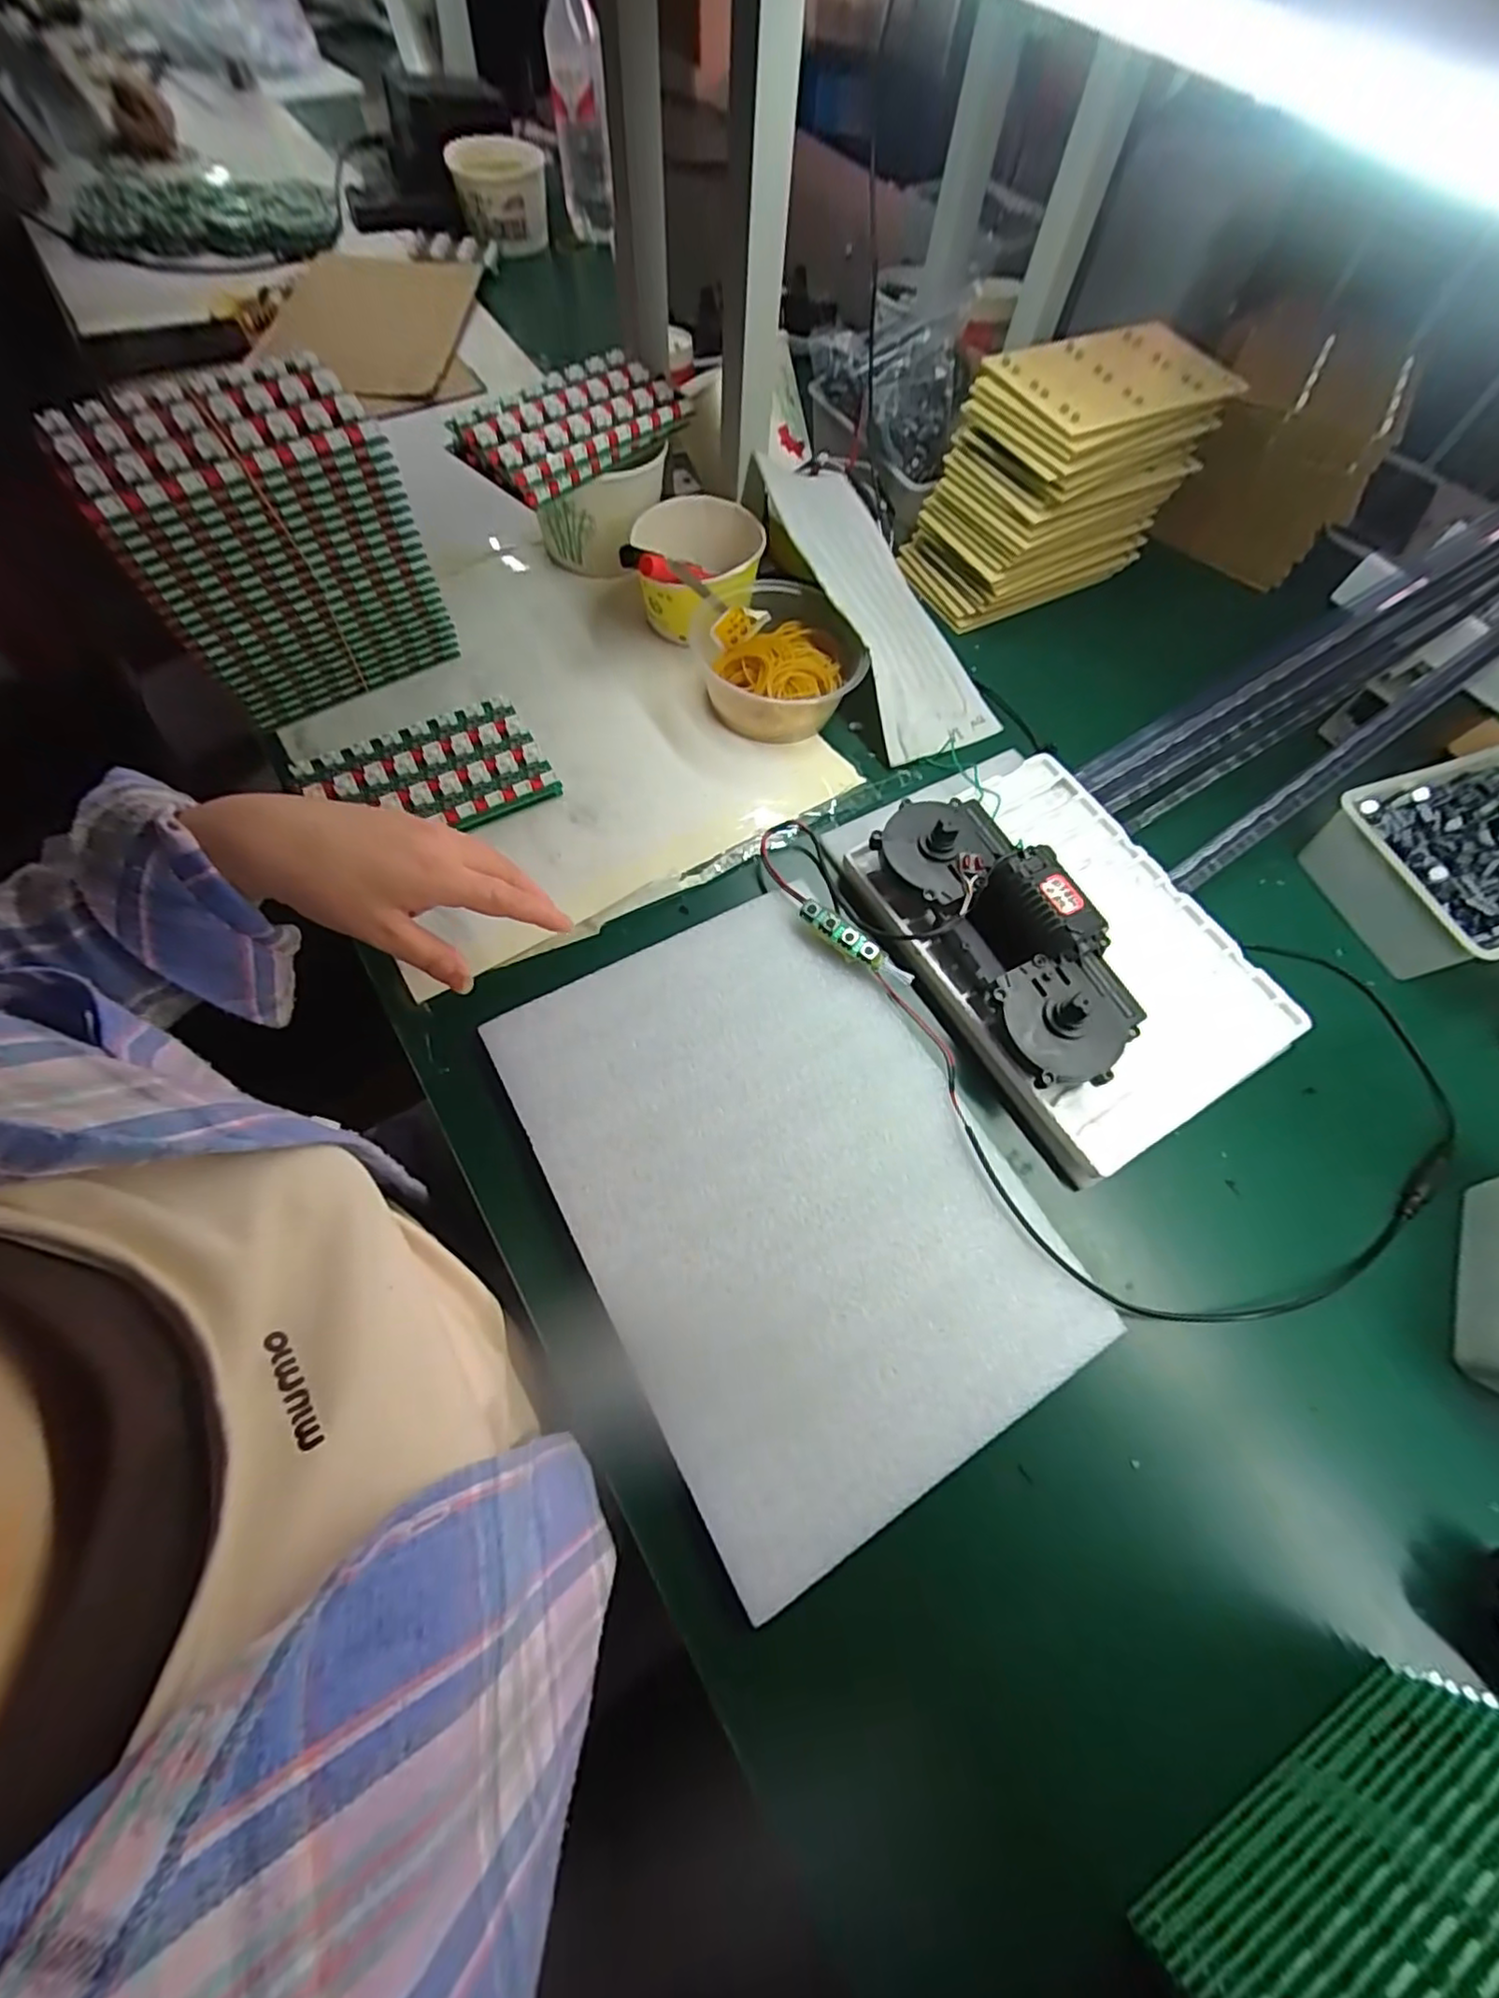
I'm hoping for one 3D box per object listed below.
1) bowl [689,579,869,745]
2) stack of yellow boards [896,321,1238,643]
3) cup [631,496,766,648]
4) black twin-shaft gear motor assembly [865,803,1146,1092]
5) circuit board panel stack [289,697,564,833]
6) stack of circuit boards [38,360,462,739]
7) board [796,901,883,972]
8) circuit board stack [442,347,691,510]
[{"bbox_3d":[0.026,-0.276,0.553,0.124,0.056,0.133,1,65,-3],"label":"bowl"},{"bbox_3d":[0.280,-0.457,0.598,0.221,0.162,0.125,-23,69,-13],"label":"stack of yellow boards"},{"bbox_3d":[-0.040,-0.359,0.579,0.105,0.076,0.106,1,65,-3],"label":"cup"},{"bbox_3d":[0.172,-0.045,0.451,0.089,0.054,0.213,-23,69,-13],"label":"black twin-shaft gear motor assembly"},{"bbox_3d":[-0.240,-0.164,0.505,0.167,0.027,0.101,-24,69,-14],"label":"circuit board panel stack"},{"bbox_3d":[-0.332,-0.312,0.482,0.171,0.170,0.095,-34,70,-17],"label":"stack of circuit boards"},{"bbox_3d":[0.063,-0.044,0.461,0.067,0.005,0.019,41,101,10],"label":"board"},{"bbox_3d":[-0.138,-0.468,0.546,0.191,0.029,0.107,-40,74,-19],"label":"circuit board stack"}]

